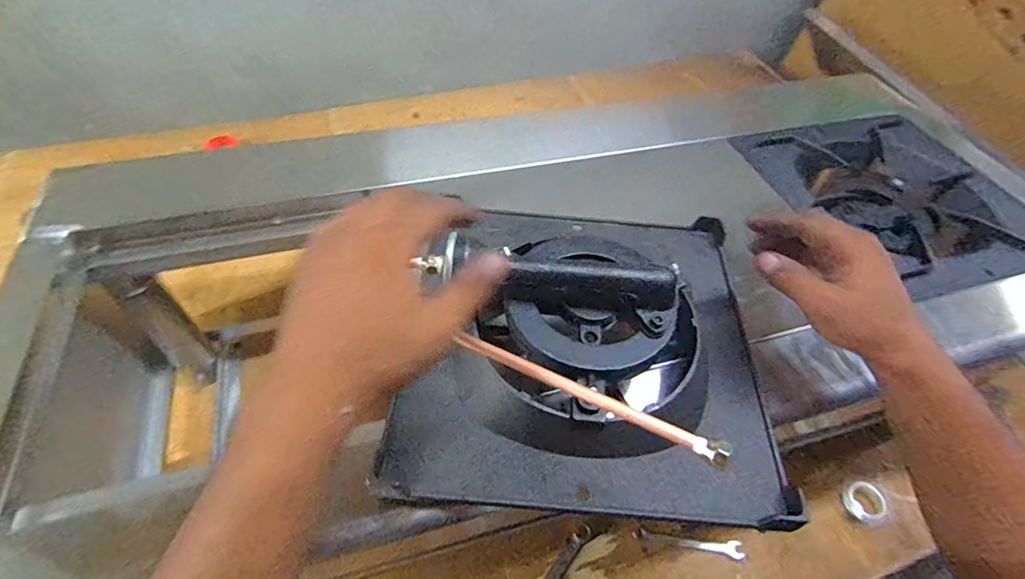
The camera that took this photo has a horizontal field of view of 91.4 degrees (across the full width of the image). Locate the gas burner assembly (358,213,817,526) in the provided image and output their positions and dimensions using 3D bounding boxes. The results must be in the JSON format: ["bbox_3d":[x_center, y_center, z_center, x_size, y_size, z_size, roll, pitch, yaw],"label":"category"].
[{"bbox_3d":[0.063,0.014,0.406,0.287,0.090,0.293,5,51,0],"label":"gas burner assembly"}]

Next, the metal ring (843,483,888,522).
[{"bbox_3d":[0.480,0.288,0.682,0.045,0.022,0.050,-8,52,-10],"label":"metal ring"}]

